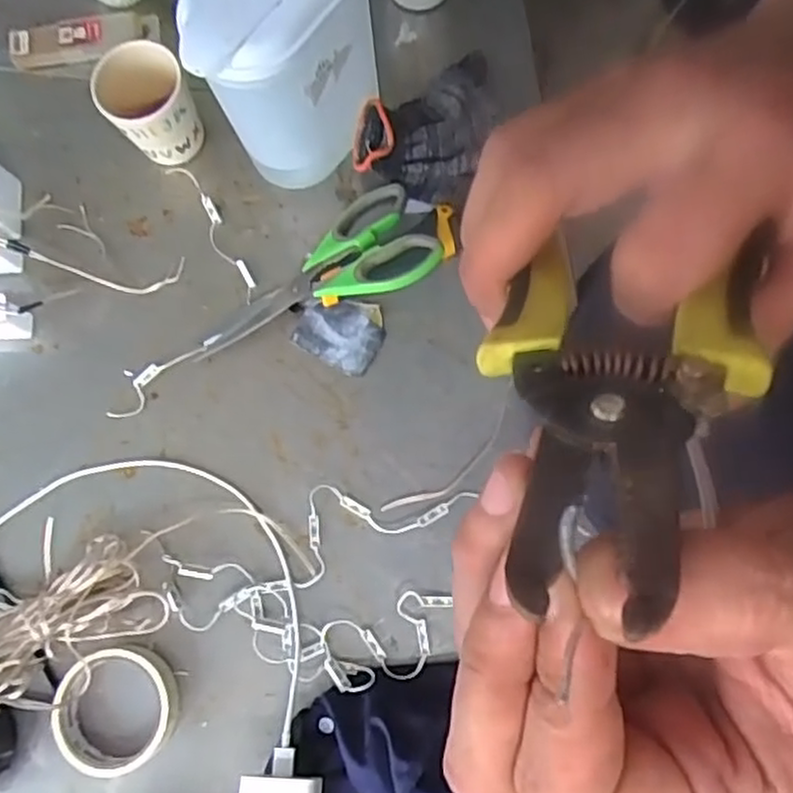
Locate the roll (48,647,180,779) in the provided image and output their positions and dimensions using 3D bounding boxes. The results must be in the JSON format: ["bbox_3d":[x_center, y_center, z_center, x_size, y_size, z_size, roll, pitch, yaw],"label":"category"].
[{"bbox_3d":[-0.215,0.239,0.558,0.092,0.026,0.089,0,79,2],"label":"roll"}]

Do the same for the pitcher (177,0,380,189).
[{"bbox_3d":[-0.080,-0.251,0.566,0.093,0.192,0.144,38,82,9],"label":"pitcher"}]

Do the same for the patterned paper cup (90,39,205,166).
[{"bbox_3d":[-0.207,-0.243,0.621,0.070,0.088,0.068,0,79,2],"label":"patterned paper cup"}]

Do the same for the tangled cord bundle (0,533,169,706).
[{"bbox_3d":[-0.285,0.174,0.560,0.202,0.037,0.102,-26,78,0],"label":"tangled cord bundle"}]

